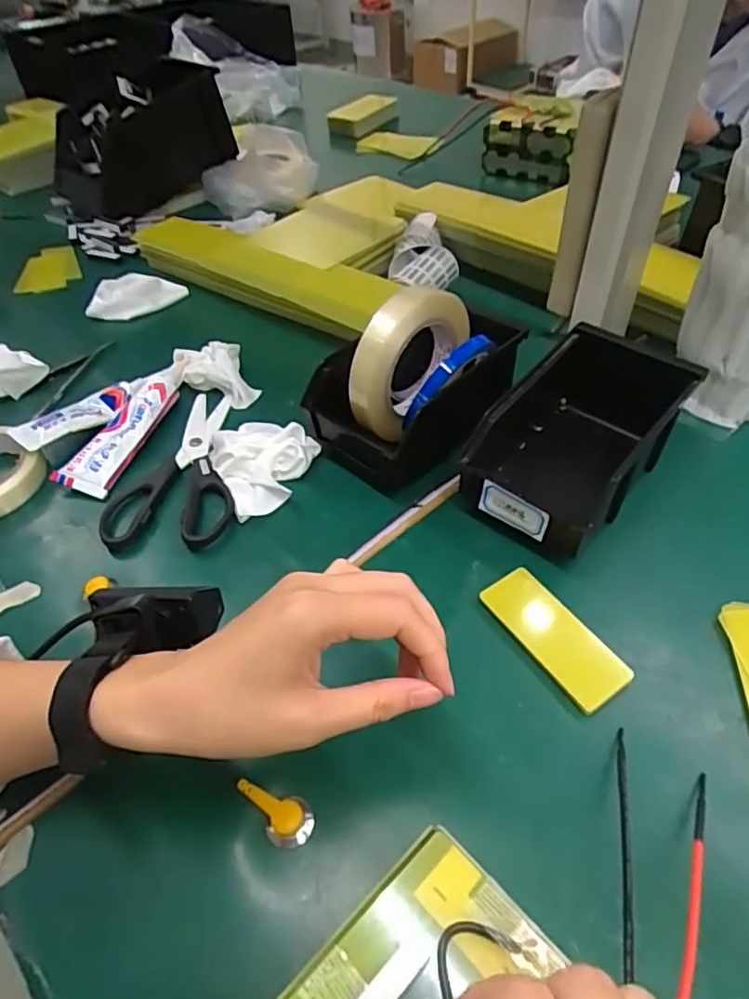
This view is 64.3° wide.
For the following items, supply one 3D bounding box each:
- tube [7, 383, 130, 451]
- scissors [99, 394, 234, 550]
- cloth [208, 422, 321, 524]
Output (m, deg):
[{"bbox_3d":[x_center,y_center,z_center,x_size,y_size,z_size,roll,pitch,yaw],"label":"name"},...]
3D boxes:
[{"bbox_3d":[-0.266,-0.074,0.528,0.102,0.018,0.036,-28,52,-22],"label":"tube"},{"bbox_3d":[-0.156,-0.032,0.498,0.097,0.017,0.185,-1,48,3],"label":"scissors"},{"bbox_3d":[-0.087,-0.033,0.480,0.078,0.026,0.087,-25,51,-18],"label":"cloth"}]

